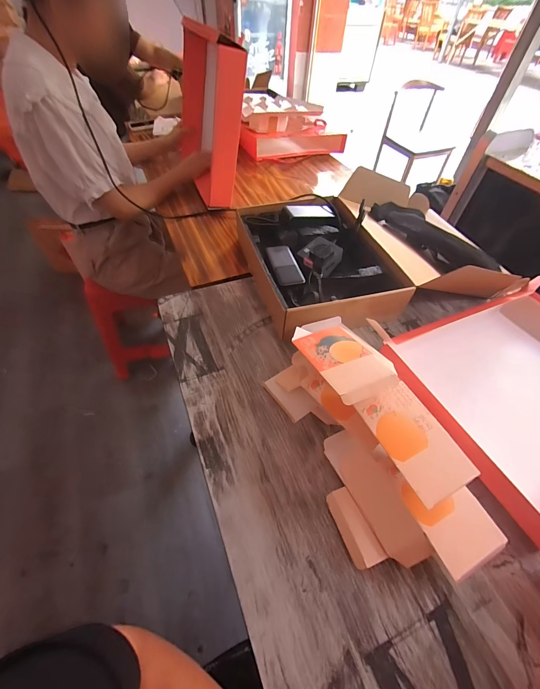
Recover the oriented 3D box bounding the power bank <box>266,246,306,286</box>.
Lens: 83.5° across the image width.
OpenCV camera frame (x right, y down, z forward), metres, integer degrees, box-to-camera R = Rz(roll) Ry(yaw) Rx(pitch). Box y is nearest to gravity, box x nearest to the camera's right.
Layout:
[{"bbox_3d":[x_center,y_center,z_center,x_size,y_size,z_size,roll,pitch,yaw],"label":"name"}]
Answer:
[{"bbox_3d":[0.029,-0.168,0.626,0.055,0.010,0.128,-10,53,-10],"label":"power bank"}]

